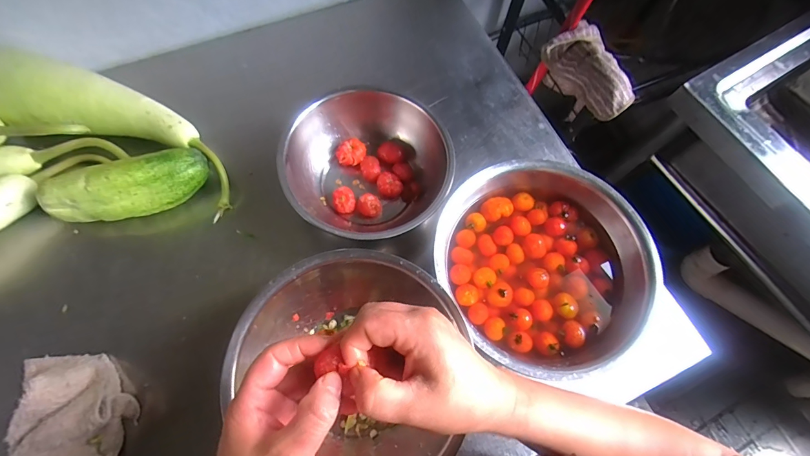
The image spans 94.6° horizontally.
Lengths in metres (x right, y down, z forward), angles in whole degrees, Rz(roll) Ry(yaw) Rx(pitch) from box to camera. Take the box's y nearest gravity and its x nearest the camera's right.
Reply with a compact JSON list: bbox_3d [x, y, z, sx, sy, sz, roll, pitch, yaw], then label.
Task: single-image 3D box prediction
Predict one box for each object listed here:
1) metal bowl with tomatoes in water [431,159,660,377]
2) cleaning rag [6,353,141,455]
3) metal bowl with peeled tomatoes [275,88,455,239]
[{"bbox_3d":[0.159,0.041,0.442,0.235,0.068,0.232,0,66,1],"label":"metal bowl with tomatoes in water"},{"bbox_3d":[-0.348,0.214,0.383,0.110,0.063,0.190,-18,70,-8],"label":"cleaning rag"},{"bbox_3d":[-0.047,-0.075,0.490,0.204,0.073,0.188,1,69,-3],"label":"metal bowl with peeled tomatoes"}]

